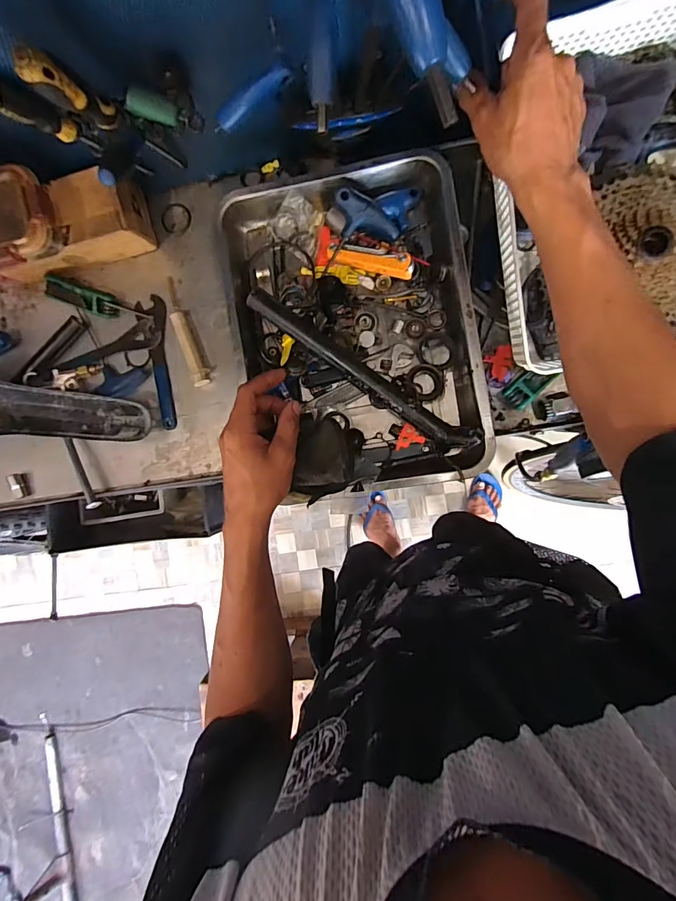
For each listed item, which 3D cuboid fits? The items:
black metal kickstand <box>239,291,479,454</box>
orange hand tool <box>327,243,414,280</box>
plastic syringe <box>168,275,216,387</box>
[{"bbox_3d":[0.027,-0.093,0.505,0.317,0.033,0.033,34,93,5],"label":"black metal kickstand"},{"bbox_3d":[0.038,-0.232,0.520,0.109,0.025,0.022,20,92,19],"label":"orange hand tool"},{"bbox_3d":[-0.221,-0.170,0.603,0.032,0.021,0.159,-26,87,5],"label":"plastic syringe"}]

